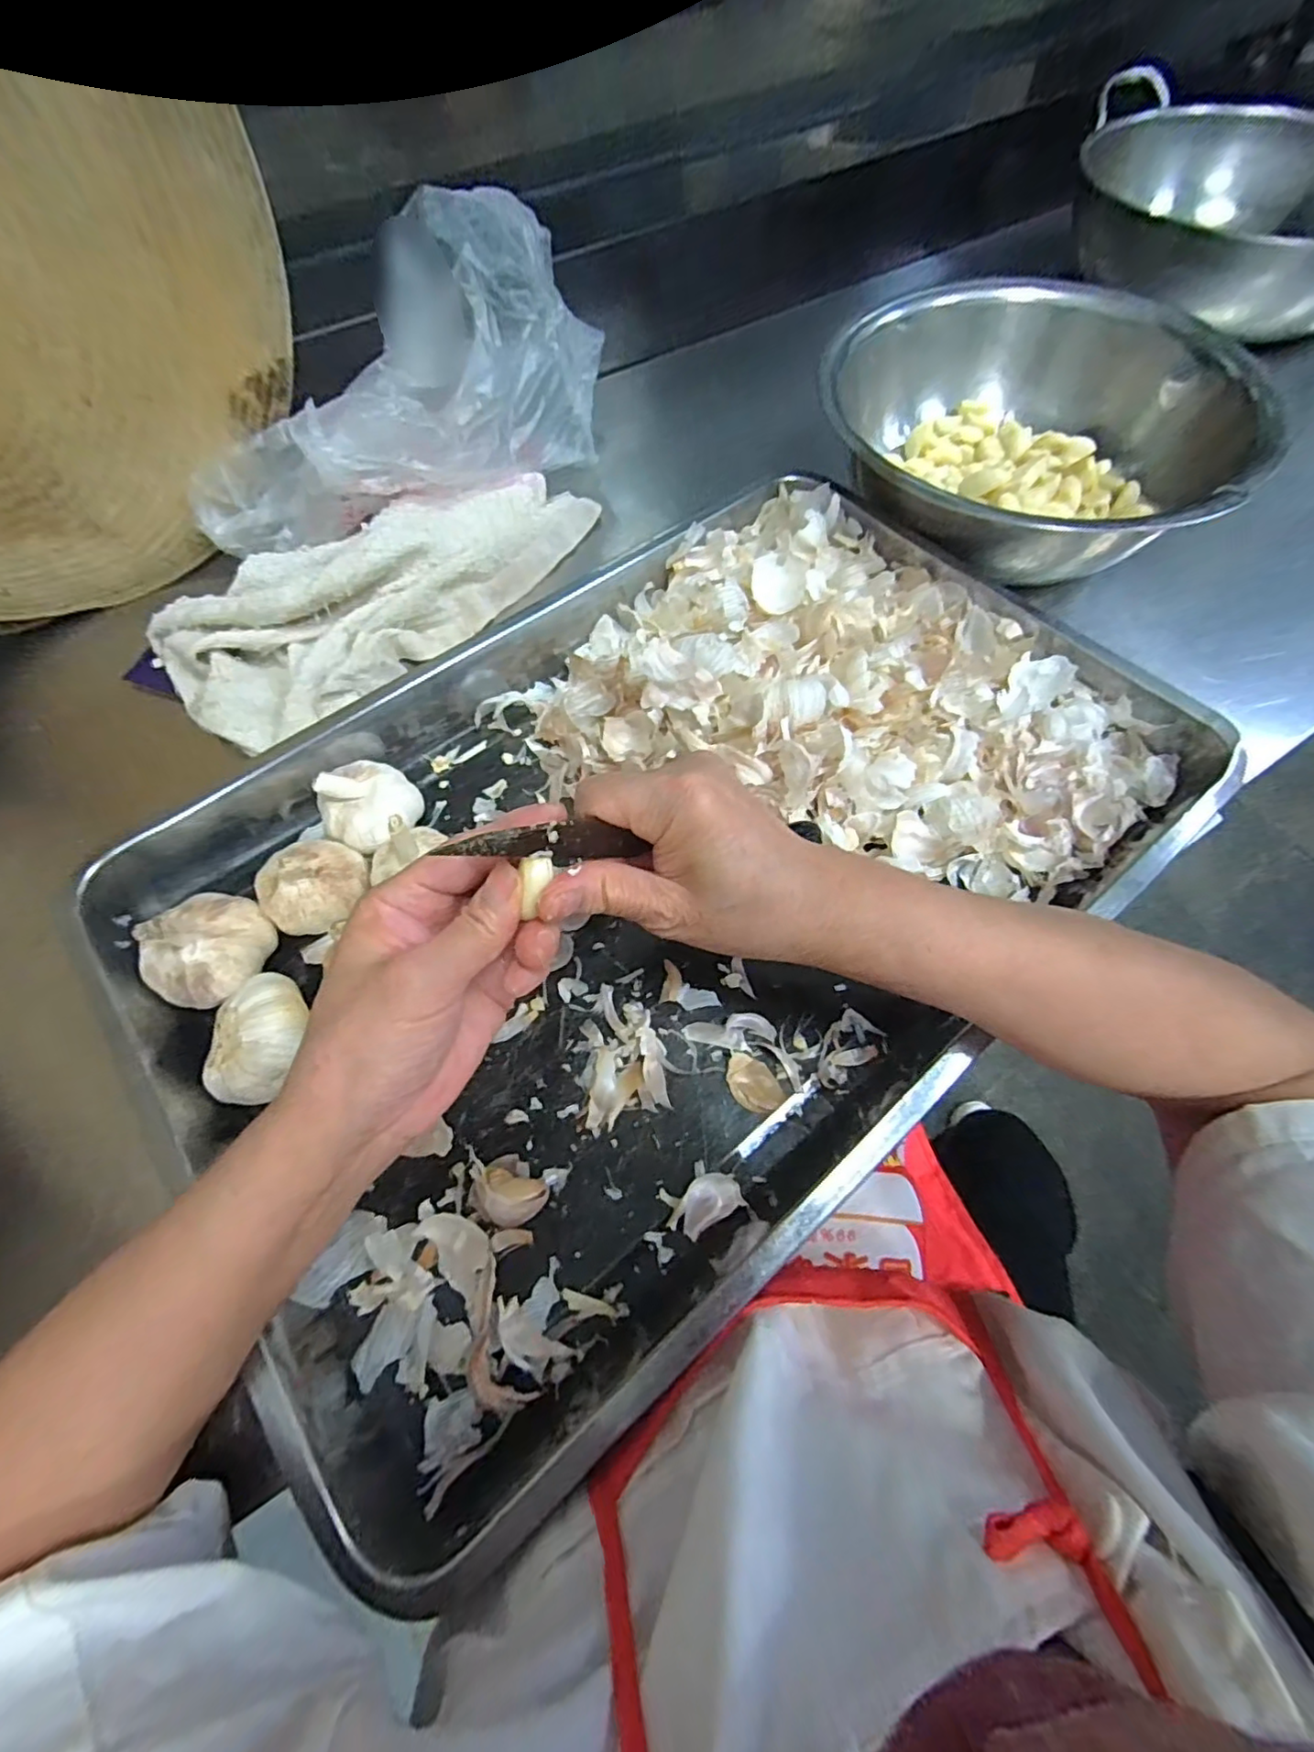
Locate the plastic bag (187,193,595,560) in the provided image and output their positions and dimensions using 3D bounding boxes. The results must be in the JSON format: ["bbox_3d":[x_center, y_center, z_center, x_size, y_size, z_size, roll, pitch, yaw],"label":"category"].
[{"bbox_3d":[-0.195,-0.340,0.466,0.329,0.166,0.125,-28,65,3],"label":"plastic bag"}]

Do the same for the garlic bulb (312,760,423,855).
[{"bbox_3d":[-0.178,-0.044,0.380,0.043,0.045,0.055,28,67,14],"label":"garlic bulb"}]

